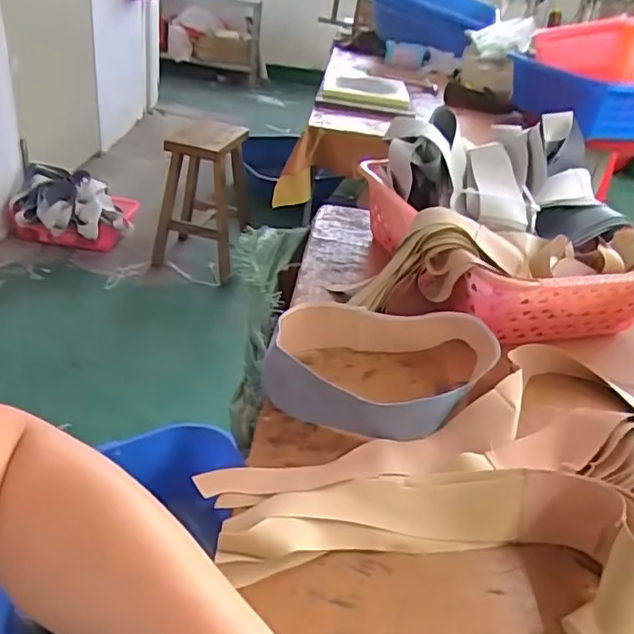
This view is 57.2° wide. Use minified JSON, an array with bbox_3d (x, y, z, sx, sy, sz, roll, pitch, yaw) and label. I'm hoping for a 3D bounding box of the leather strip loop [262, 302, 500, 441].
[{"bbox_3d":[0.070,0.049,0.623,0.235,0.055,0.169,11,32,4],"label":"leather strip loop"}]

